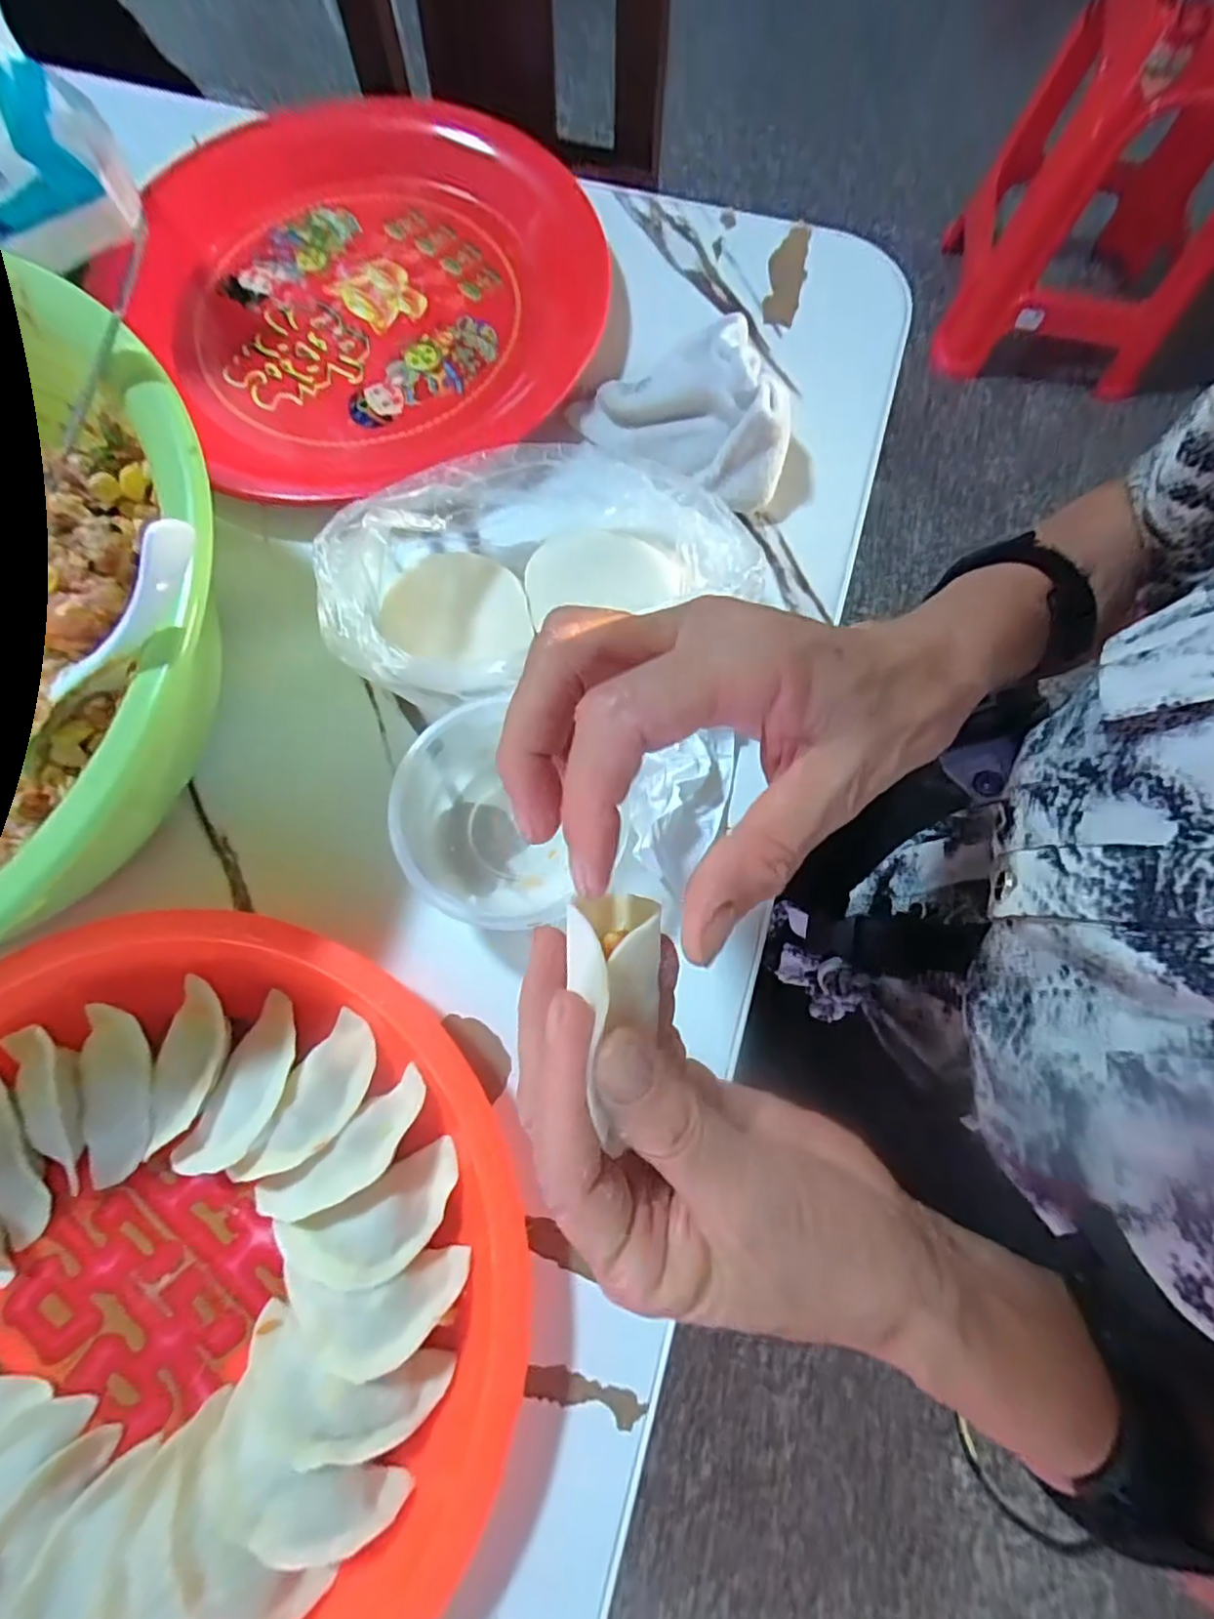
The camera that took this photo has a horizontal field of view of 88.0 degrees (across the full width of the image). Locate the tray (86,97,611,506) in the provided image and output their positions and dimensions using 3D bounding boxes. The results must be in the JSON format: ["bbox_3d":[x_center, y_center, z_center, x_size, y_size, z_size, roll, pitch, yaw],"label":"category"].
[{"bbox_3d":[-0.154,-0.330,0.396,0.288,0.032,0.293,-34,77,-9],"label":"tray"}]

